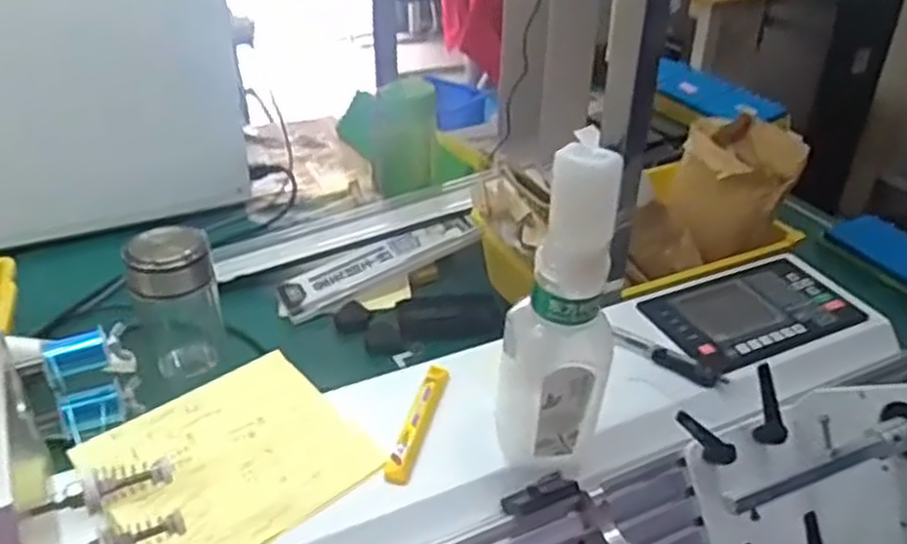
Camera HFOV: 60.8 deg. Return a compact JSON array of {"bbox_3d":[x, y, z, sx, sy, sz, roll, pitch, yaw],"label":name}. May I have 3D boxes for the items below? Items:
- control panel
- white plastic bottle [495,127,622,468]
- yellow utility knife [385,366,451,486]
[{"bbox_3d":[0.243,0.032,0.642,0.183,0.022,0.091,-12,35,-21],"label":"control panel"},{"bbox_3d":[0.062,0.030,0.457,0.064,0.218,0.051,6,33,6],"label":"white plastic bottle"},{"bbox_3d":[-0.022,0.100,0.521,0.017,0.009,0.104,10,33,12],"label":"yellow utility knife"}]

